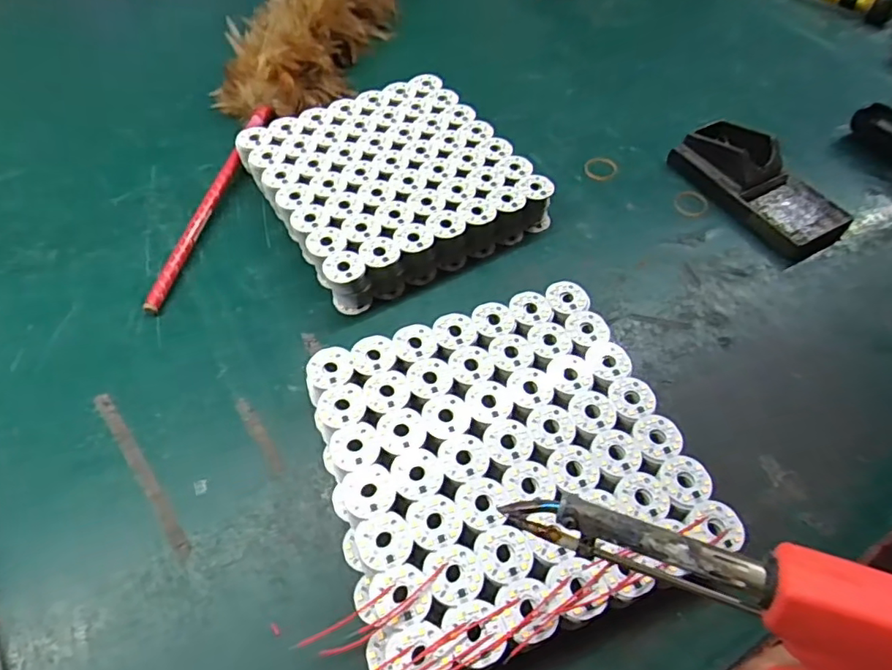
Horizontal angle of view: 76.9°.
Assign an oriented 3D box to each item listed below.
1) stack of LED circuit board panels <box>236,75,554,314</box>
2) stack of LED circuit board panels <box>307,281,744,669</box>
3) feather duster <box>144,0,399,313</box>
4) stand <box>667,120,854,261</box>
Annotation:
[{"bbox_3d":[-0.049,-0.142,0.514,0.208,0.039,0.208,-27,60,-19],"label":"stack of LED circuit board panels"},{"bbox_3d":[0.036,0.078,0.370,0.219,0.032,0.213,-17,57,-14],"label":"stack of LED circuit board panels"},{"bbox_3d":[-0.153,-0.321,0.608,0.128,0.078,0.704,10,55,5],"label":"feather duster"},{"bbox_3d":[0.294,-0.145,0.525,0.088,0.037,0.163,-26,59,-19],"label":"stand"}]

